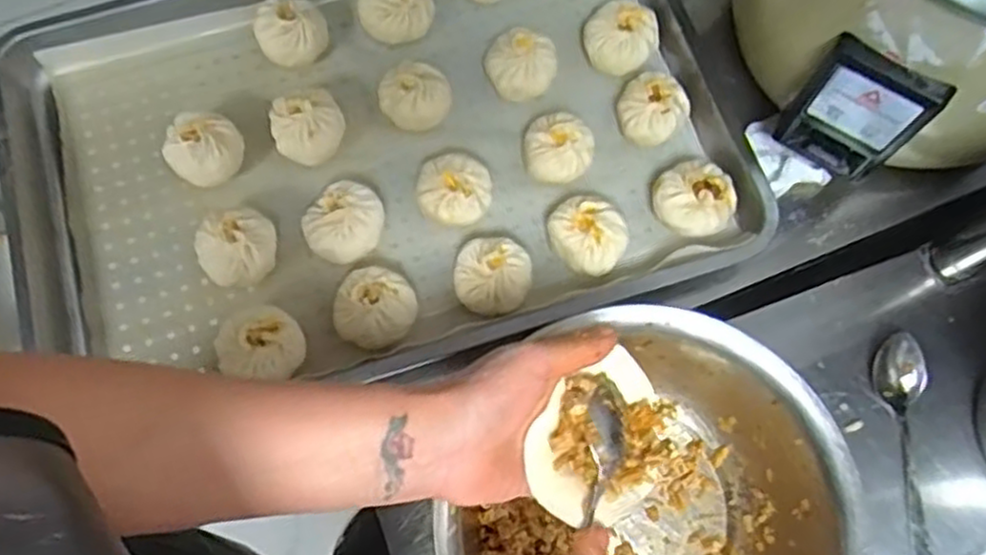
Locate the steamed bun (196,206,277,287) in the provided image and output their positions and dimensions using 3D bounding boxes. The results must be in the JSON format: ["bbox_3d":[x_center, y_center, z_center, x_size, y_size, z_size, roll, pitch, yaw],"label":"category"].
[{"bbox_3d":[-0.206,-0.023,0.596,0.063,0.047,0.055,-15,73,-3],"label":"steamed bun"}]

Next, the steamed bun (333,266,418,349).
[{"bbox_3d":[-0.092,0.026,0.578,0.062,0.046,0.060,0,73,1],"label":"steamed bun"}]

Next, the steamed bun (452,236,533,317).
[{"bbox_3d":[0.000,0.001,0.586,0.061,0.046,0.063,1,73,1],"label":"steamed bun"}]

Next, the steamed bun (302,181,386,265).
[{"bbox_3d":[-0.119,-0.042,0.598,0.054,0.049,0.063,39,78,12],"label":"steamed bun"}]

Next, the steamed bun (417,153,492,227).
[{"bbox_3d":[-0.031,-0.070,0.610,0.058,0.046,0.055,0,72,0],"label":"steamed bun"}]

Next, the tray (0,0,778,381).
[{"bbox_3d":[-0.102,-0.112,0.630,0.597,0.063,0.388,-18,74,-4],"label":"tray"}]

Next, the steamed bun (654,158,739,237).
[{"bbox_3d":[0.164,-0.060,0.604,0.062,0.048,0.061,0,73,1],"label":"steamed bun"}]

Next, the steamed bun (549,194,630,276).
[{"bbox_3d":[0.076,-0.033,0.596,0.066,0.047,0.058,34,77,11],"label":"steamed bun"}]

